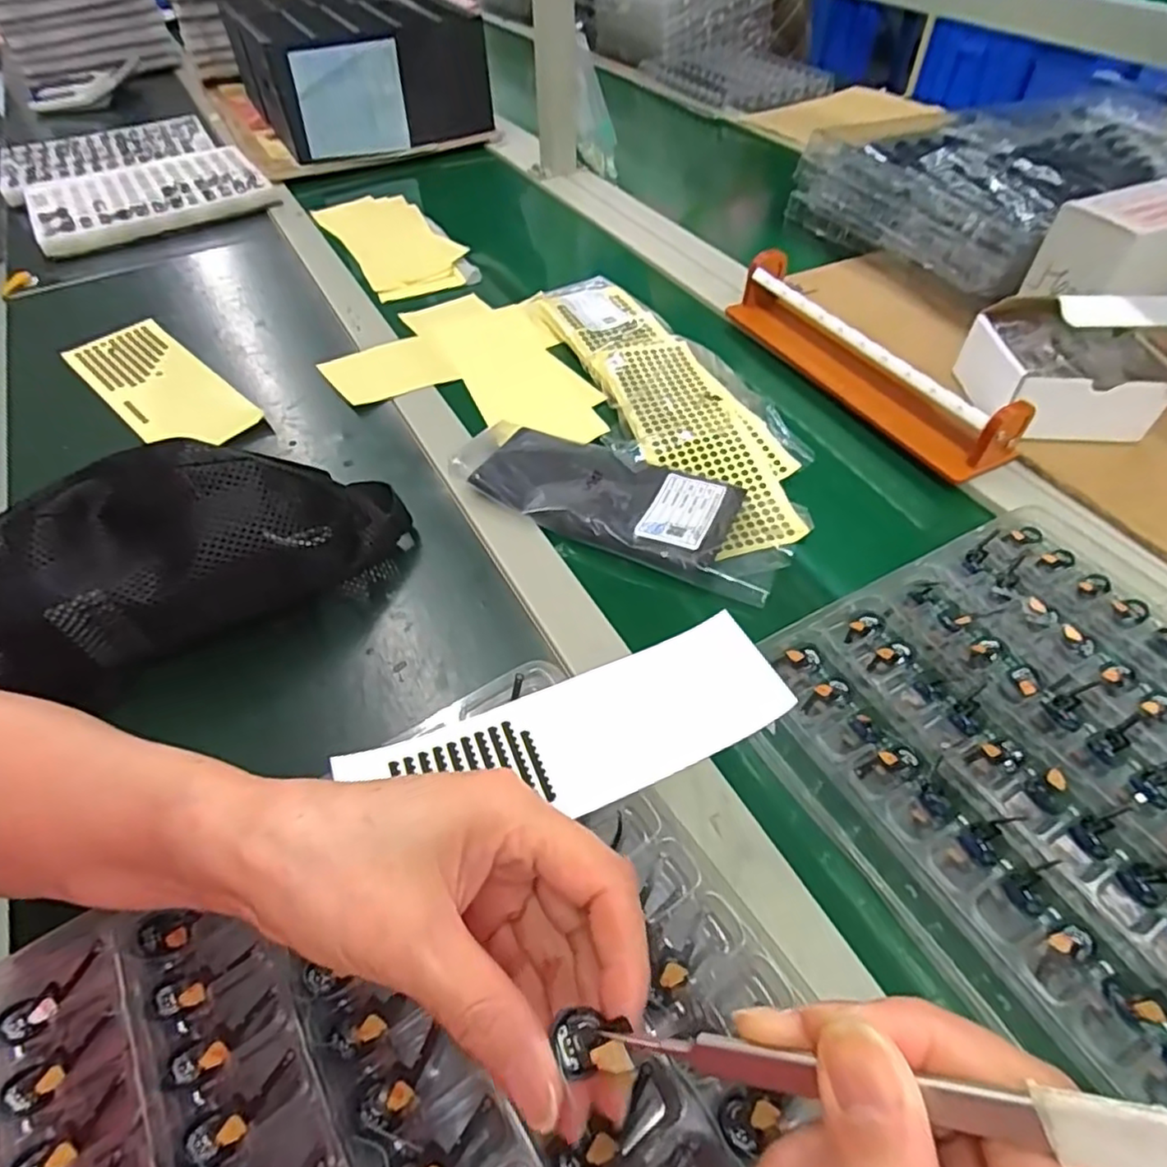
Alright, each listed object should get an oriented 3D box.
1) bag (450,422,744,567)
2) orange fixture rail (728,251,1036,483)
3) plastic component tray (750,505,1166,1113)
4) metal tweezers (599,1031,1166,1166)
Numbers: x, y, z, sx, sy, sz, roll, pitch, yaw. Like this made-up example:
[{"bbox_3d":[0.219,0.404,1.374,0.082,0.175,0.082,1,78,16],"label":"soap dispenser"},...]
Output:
[{"bbox_3d":[0.009,-0.071,0.493,0.200,0.022,0.087,19,53,16],"label":"bag"},{"bbox_3d":[0.243,-0.194,0.582,0.057,0.072,0.293,-23,52,-17],"label":"orange fixture rail"},{"bbox_3d":[0.251,0.083,0.343,0.266,0.032,0.249,-23,53,-17],"label":"plastic component tray"},{"bbox_3d":[0.066,0.100,0.129,0.149,0.009,0.008,-18,31,37],"label":"metal tweezers"}]

